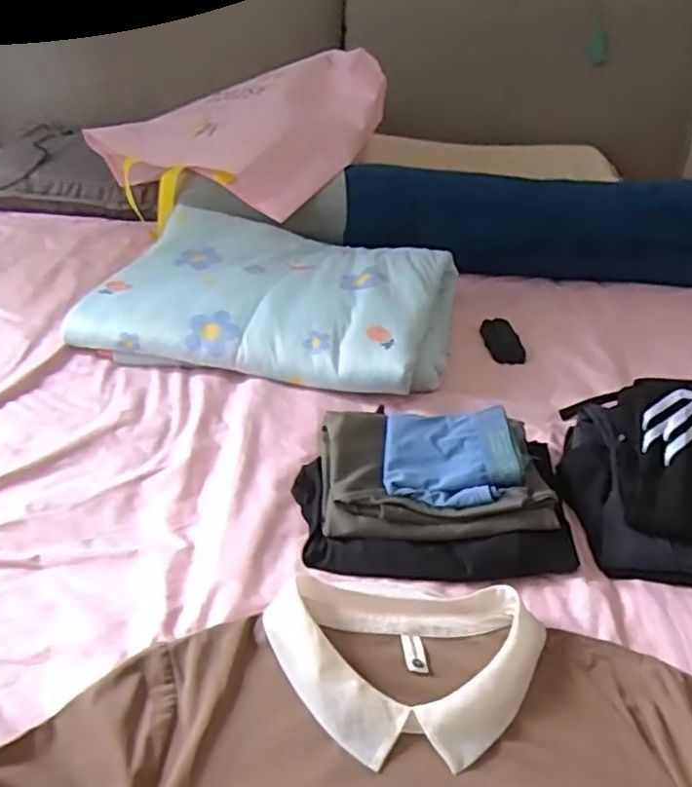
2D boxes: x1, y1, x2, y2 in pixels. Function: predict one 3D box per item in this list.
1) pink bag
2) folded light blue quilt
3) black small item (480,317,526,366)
[{"bbox_3d":[-0.183,-0.512,1.315,0.510,0.199,0.432,-17,40,-23],"label":"pink bag"},{"bbox_3d":[-0.109,-0.161,1.055,0.540,0.095,0.353,8,37,10],"label":"folded light blue quilt"},{"bbox_3d":[0.252,-0.086,1.100,0.058,0.017,0.112,1,35,-4],"label":"black small item"}]

